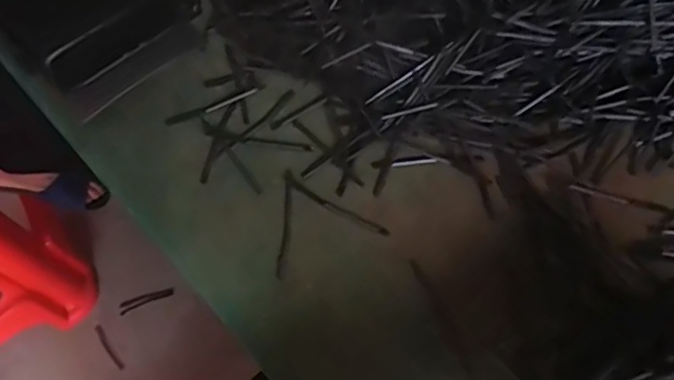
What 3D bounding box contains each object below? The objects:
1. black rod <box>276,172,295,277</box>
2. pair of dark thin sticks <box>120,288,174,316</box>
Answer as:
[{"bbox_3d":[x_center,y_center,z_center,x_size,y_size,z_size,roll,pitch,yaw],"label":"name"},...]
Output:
[{"bbox_3d":[-0.042,0.026,0.476,0.009,0.005,0.095,1,62,3],"label":"black rod"},{"bbox_3d":[-0.348,0.200,1.067,0.097,0.007,0.023,-23,63,-10],"label":"pair of dark thin sticks"}]

